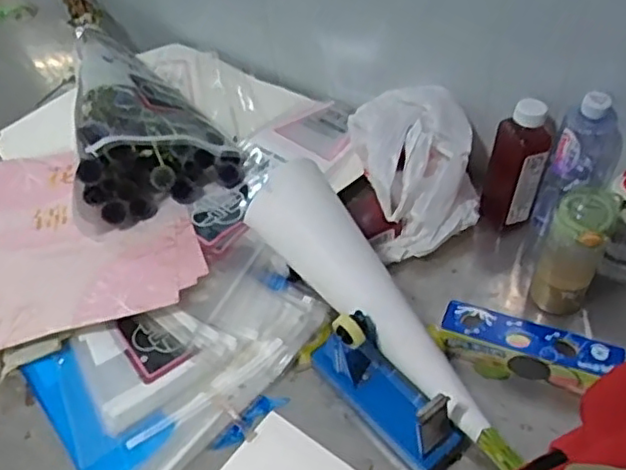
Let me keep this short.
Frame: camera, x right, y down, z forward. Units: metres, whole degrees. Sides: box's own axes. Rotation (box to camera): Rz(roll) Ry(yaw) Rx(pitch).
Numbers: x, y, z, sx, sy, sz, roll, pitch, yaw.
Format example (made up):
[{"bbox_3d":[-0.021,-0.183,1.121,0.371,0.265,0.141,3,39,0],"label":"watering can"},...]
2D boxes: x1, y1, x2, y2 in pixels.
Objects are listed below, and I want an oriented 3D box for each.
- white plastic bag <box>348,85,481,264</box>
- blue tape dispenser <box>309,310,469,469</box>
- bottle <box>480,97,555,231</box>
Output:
[{"bbox_3d":[0.157,-0.087,0.930,0.171,0.167,0.193,-10,50,-2],"label":"white plastic bag"},{"bbox_3d":[0.085,0.174,0.748,0.073,0.120,0.201,-33,55,-21],"label":"blue tape dispenser"},{"bbox_3d":[0.285,-0.101,0.893,0.076,0.195,0.085,11,52,14],"label":"bottle"}]

